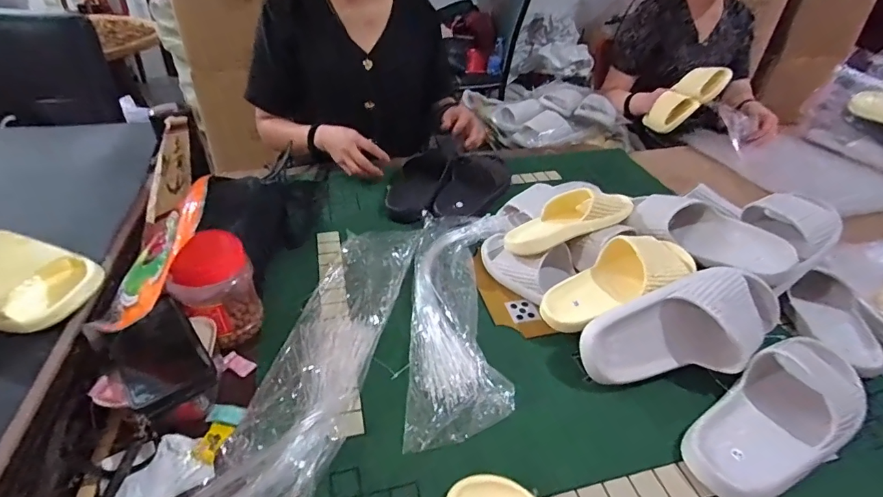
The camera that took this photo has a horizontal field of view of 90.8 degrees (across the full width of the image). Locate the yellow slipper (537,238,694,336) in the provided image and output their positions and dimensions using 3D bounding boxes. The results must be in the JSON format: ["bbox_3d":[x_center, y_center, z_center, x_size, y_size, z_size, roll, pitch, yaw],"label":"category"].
[{"bbox_3d":[0.254,0.046,0.622,0.238,0.074,0.092,-28,41,0],"label":"yellow slipper"}]

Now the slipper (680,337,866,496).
[{"bbox_3d":[0.405,0.183,0.506,0.294,0.064,0.110,-17,42,-26],"label":"slipper"}]

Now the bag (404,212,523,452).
[{"bbox_3d":[0.030,0.070,0.643,0.153,0.043,0.444,6,37,2],"label":"bag"}]

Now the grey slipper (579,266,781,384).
[{"bbox_3d":[0.323,0.100,0.559,0.296,0.114,0.062,-17,-3,-8],"label":"grey slipper"}]

